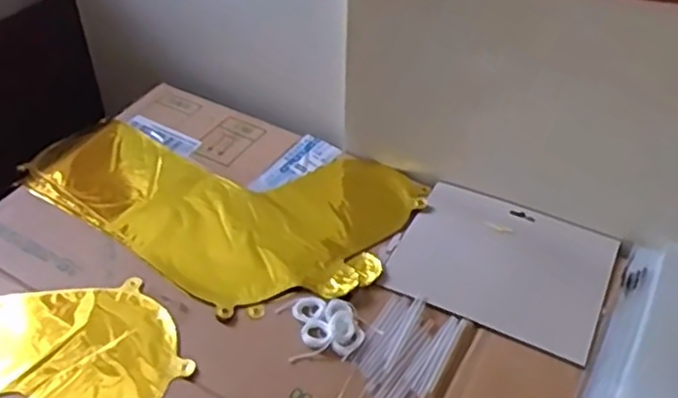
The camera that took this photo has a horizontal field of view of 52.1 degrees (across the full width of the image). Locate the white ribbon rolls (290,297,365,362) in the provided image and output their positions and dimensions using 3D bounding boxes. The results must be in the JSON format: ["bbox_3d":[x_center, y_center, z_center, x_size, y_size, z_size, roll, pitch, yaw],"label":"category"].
[{"bbox_3d":[-0.009,0.109,0.597,0.059,0.012,0.060,0,45,0],"label":"white ribbon rolls"}]

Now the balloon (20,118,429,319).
[{"bbox_3d":[-0.139,-0.008,0.733,0.406,0.026,0.236,21,48,19],"label":"balloon"}]

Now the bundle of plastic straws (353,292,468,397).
[{"bbox_3d":[0.057,0.127,0.586,0.070,0.005,0.106,21,48,20],"label":"bundle of plastic straws"}]

